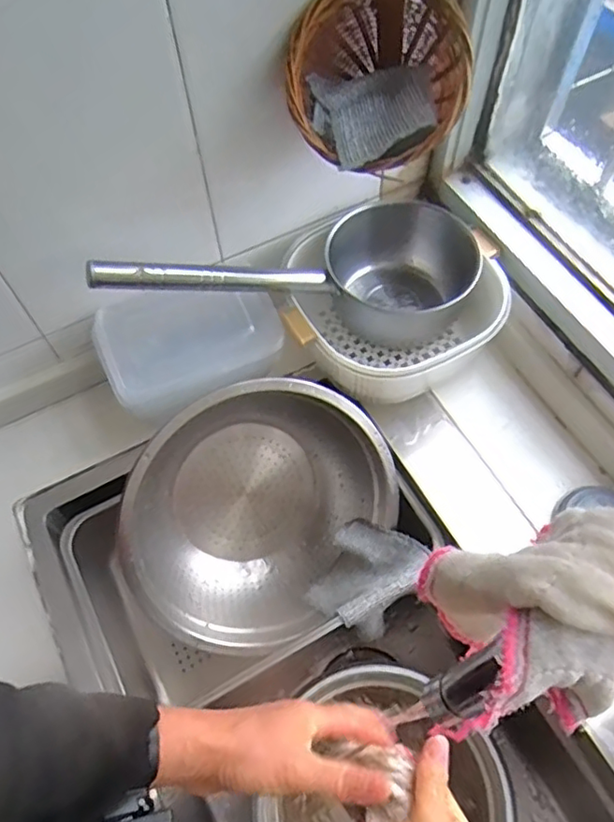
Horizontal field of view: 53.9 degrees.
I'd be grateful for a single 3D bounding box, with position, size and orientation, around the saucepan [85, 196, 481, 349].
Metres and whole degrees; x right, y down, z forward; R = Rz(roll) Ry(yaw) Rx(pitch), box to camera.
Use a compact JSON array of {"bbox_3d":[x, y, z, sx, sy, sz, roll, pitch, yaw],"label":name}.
[{"bbox_3d":[-0.014,-0.130,0.603,0.382,0.129,0.163,-14,61,-26],"label":"saucepan"}]

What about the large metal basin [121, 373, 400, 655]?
[{"bbox_3d":[-0.057,0.094,0.623,0.272,0.106,0.247,-46,109,-10],"label":"large metal basin"}]

